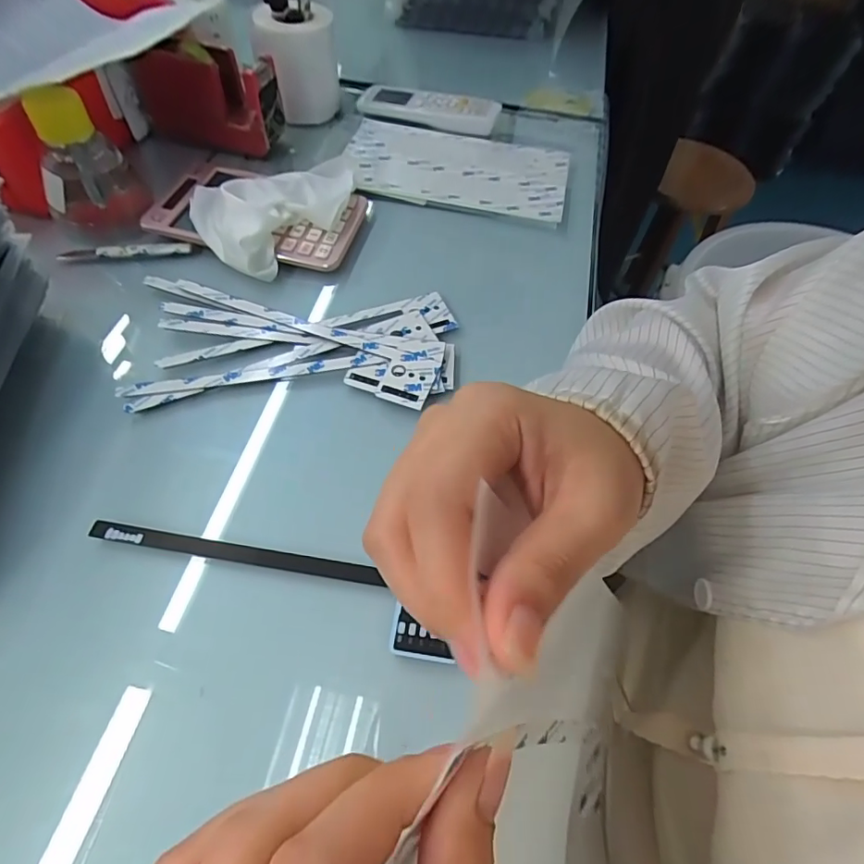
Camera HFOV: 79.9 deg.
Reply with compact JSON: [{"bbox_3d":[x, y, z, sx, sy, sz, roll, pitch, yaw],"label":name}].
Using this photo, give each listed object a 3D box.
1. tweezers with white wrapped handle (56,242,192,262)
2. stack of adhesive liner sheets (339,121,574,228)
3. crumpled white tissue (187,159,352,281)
[{"bbox_3d":[-0.264,-0.156,0.445,0.109,0.010,0.010,-5,57,-7],"label":"tweezers with white wrapped handle"},{"bbox_3d":[0.024,-0.278,0.543,0.232,0.007,0.138,12,56,4],"label":"stack of adhesive liner sheets"},{"bbox_3d":[-0.130,-0.204,0.463,0.159,0.035,0.129,-23,61,-18],"label":"crumpled white tissue"}]

